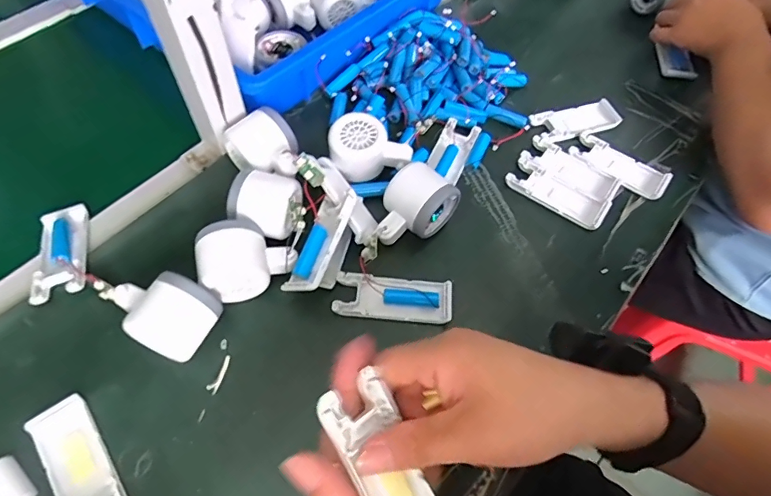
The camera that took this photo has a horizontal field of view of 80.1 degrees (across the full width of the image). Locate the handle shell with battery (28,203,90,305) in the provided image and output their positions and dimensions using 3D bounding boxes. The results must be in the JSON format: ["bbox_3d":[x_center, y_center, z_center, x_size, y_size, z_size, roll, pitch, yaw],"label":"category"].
[{"bbox_3d":[-0.289,0.001,0.411,0.042,0.018,0.103,-14,62,-11],"label":"handle shell with battery"}]

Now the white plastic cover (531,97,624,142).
[{"bbox_3d":[0.224,-0.148,0.536,0.099,0.014,0.045,-16,62,-12],"label":"white plastic cover"}]

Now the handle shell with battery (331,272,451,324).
[{"bbox_3d":[0.008,0.045,0.411,0.102,0.020,0.039,7,60,1],"label":"handle shell with battery"}]

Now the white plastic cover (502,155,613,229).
[{"bbox_3d":[0.179,-0.057,0.480,0.104,0.012,0.040,35,64,16],"label":"white plastic cover"}]

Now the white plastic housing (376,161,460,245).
[{"bbox_3d":[0.022,-0.036,0.443,0.081,0.048,0.061,-36,72,-22],"label":"white plastic housing"}]

